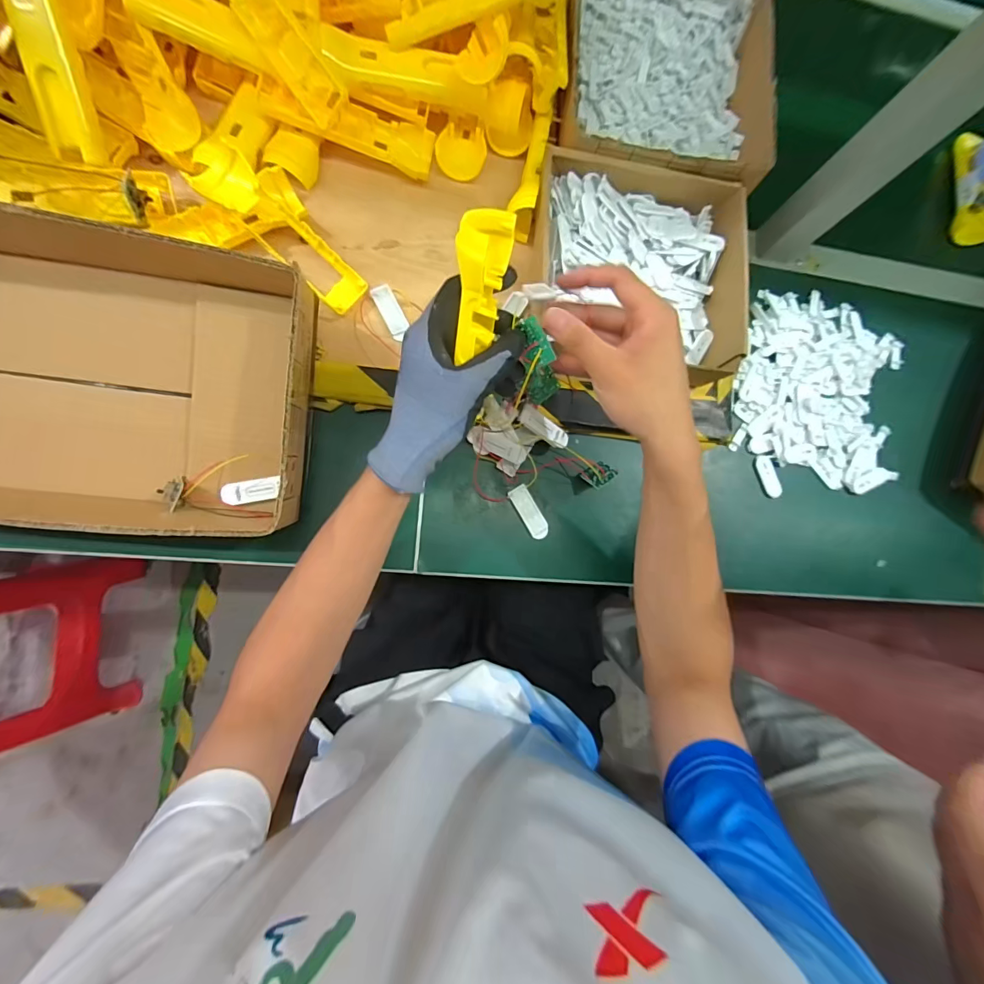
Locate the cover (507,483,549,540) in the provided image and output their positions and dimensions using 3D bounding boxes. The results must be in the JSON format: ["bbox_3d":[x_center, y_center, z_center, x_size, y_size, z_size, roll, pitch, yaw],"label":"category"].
[{"bbox_3d":[0.039,0.021,0.441,0.022,0.008,0.056,-31,90,-11],"label":"cover"}]

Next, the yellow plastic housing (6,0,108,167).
[{"bbox_3d":[-0.354,-0.362,0.336,0.037,0.024,0.165,-4,114,-10],"label":"yellow plastic housing"}]

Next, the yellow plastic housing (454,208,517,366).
[{"bbox_3d":[-0.007,-0.135,0.281,0.027,0.084,0.046,27,45,7],"label":"yellow plastic housing"}]

